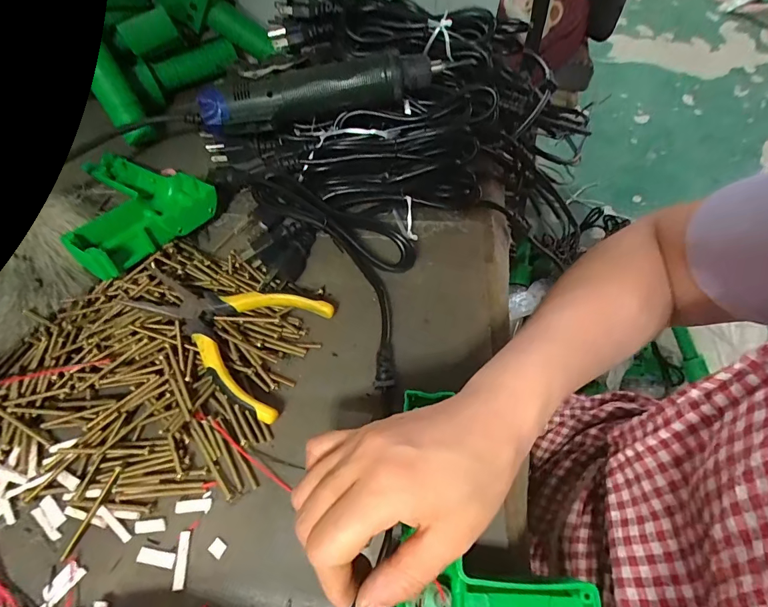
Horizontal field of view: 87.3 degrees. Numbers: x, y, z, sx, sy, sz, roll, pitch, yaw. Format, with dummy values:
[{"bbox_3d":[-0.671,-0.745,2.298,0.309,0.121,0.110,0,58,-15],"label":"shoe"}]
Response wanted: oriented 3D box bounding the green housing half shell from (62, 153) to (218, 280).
[{"bbox_3d":[-0.242,-0.093,0.364,0.146,0.037,0.118,32,64,16],"label":"green housing half shell"}]

